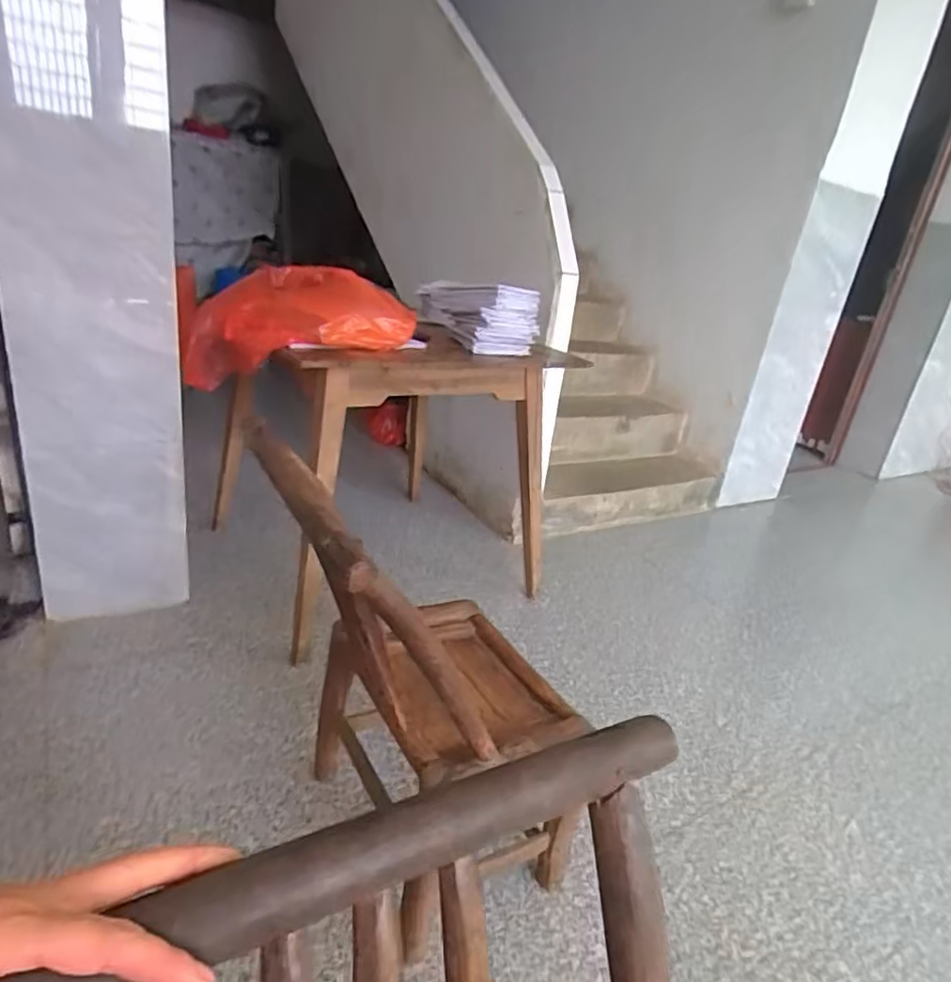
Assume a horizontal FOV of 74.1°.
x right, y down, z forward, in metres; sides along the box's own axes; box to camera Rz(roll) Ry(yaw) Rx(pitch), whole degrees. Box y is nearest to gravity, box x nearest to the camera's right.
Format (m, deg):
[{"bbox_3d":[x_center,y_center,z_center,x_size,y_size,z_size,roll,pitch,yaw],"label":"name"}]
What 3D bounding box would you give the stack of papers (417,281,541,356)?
[{"bbox_3d":[0.005,-0.411,1.428,0.152,0.129,0.338,-4,25,-26],"label":"stack of papers"}]

